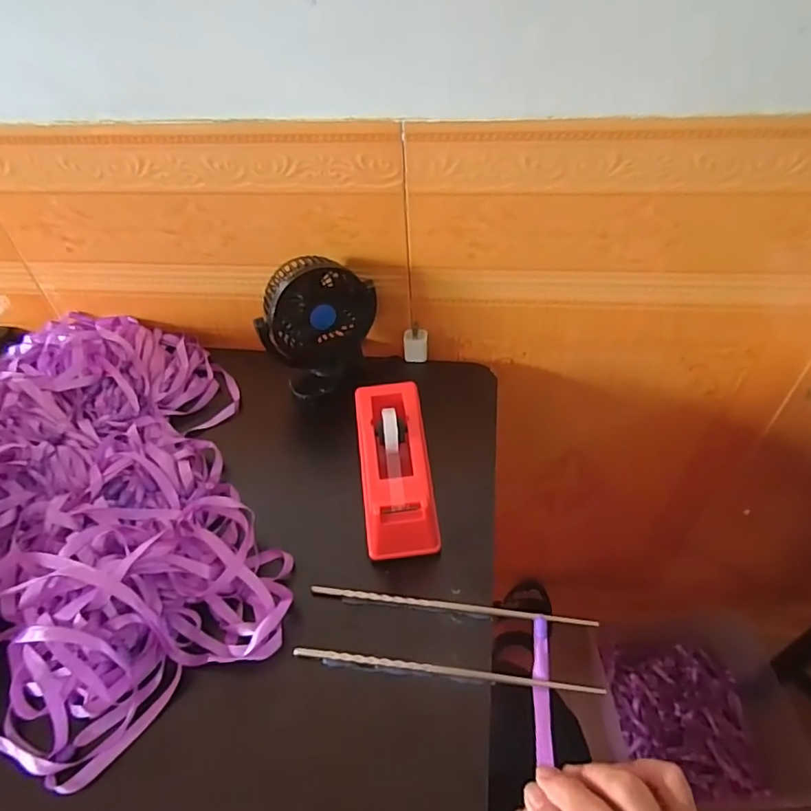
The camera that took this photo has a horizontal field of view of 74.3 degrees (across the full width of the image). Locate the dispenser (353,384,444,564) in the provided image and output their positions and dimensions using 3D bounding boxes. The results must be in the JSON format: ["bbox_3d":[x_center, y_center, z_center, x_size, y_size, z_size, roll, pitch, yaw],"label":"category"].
[{"bbox_3d":[-0.009,0.054,0.476,0.061,0.066,0.154,-6,46,-2],"label":"dispenser"}]

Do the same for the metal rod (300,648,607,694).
[{"bbox_3d":[0.028,0.196,0.396,0.224,0.005,0.006,4,46,8],"label":"metal rod"}]

